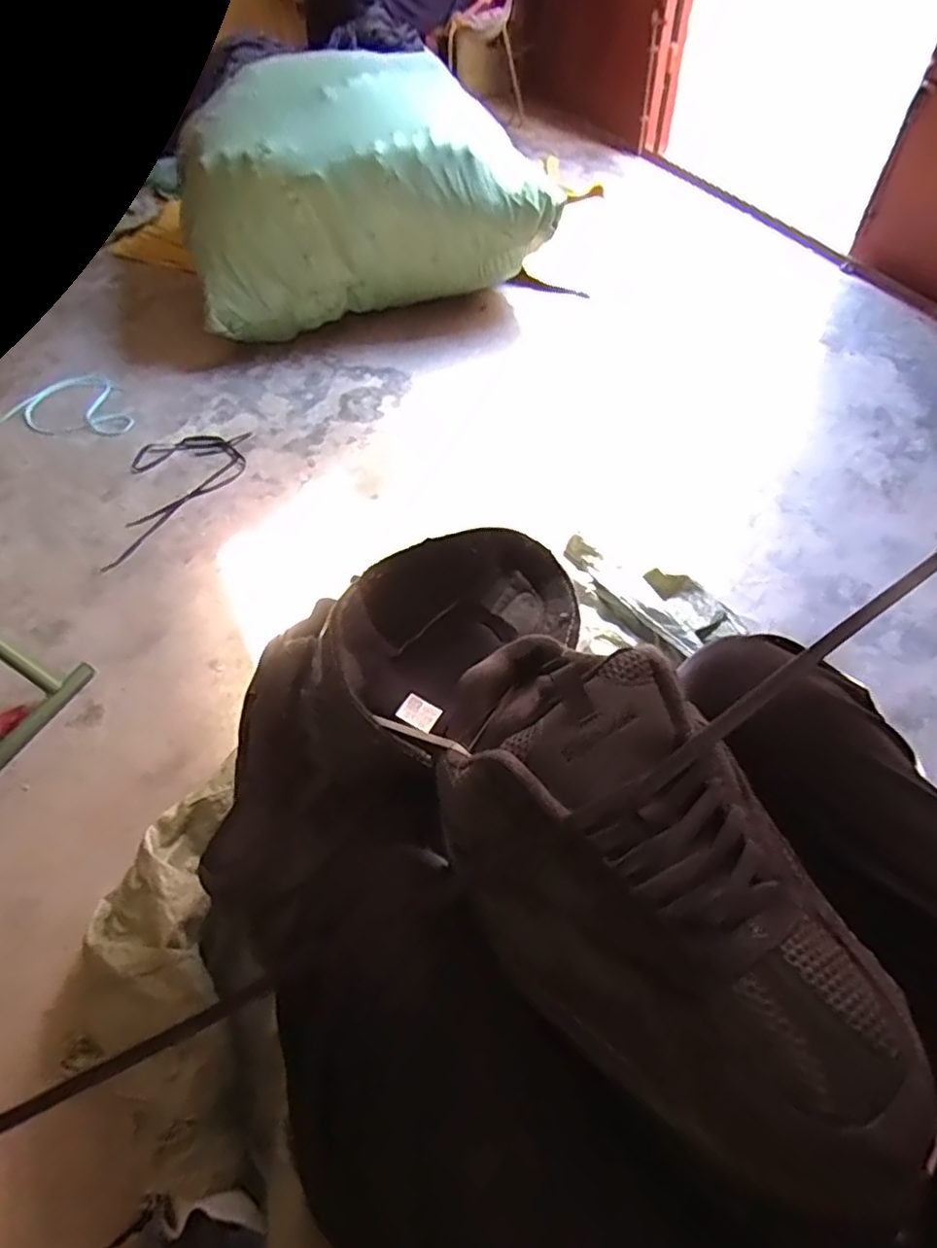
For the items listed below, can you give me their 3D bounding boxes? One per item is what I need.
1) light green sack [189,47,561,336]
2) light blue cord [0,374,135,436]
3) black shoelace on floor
[{"bbox_3d":[-0.230,-0.882,1.319,0.702,0.350,0.384,-18,56,-11],"label":"light green sack"},{"bbox_3d":[-0.787,-0.443,1.303,0.274,0.013,0.191,17,57,14],"label":"light blue cord"},{"bbox_3d":[-0.513,-0.230,1.148,0.208,0.013,0.318,-6,54,-2],"label":"black shoelace on floor"}]

